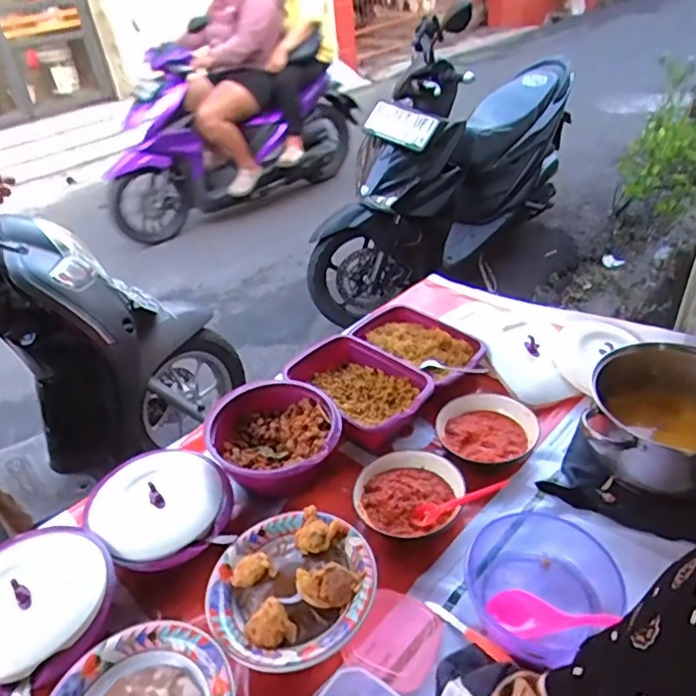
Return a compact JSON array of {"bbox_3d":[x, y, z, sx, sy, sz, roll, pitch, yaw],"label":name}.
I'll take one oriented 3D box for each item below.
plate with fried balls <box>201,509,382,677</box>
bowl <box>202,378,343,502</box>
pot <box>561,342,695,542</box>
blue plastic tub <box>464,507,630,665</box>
[{"bbox_3d":[-0.076,0.317,0.750,0.210,0.059,0.210,-4,37,3],"label":"plate with fried balls"},{"bbox_3d":[-0.119,0.165,0.983,0.223,0.108,0.213,-4,37,3],"label":"bowl"},{"bbox_3d":[0.497,0.141,0.863,0.271,0.154,0.279,-31,44,-30],"label":"pot"},{"bbox_3d":[0.256,0.320,0.770,0.197,0.066,0.185,-26,41,-25],"label":"blue plastic tub"}]

